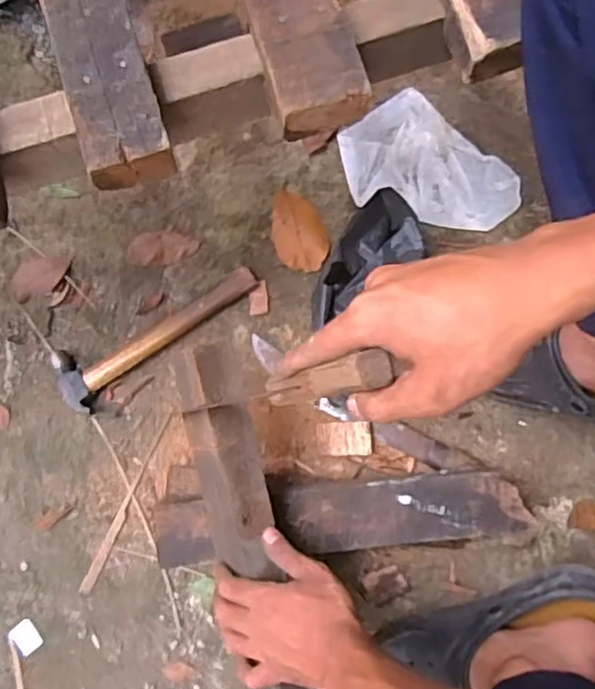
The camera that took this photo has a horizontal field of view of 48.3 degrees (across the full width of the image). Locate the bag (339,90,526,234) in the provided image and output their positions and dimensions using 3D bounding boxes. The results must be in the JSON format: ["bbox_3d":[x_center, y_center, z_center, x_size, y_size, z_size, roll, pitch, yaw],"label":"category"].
[{"bbox_3d":[0.156,-0.208,0.799,0.209,0.013,0.145,37,79,7],"label":"bag"}]

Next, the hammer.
[{"bbox_3d":[-0.156,-0.017,0.745,0.244,0.024,0.069,-32,80,-8],"label":"hammer"}]

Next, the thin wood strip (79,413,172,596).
[{"bbox_3d":[-0.182,0.170,0.712,0.012,0.004,0.201,24,78,5],"label":"thin wood strip"}]

